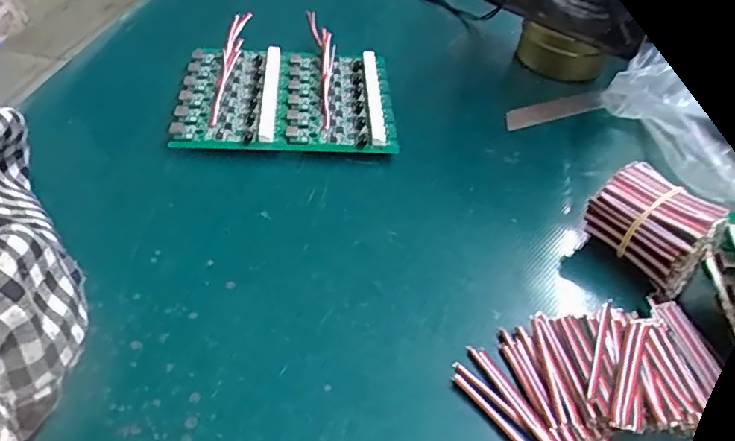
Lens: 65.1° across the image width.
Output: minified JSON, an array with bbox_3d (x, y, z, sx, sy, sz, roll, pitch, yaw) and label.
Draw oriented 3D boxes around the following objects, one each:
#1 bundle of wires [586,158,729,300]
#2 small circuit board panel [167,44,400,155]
[{"bbox_3d":[0.134,0.004,0.270,0.032,0.042,0.052,-24,51,-27],"label":"bundle of wires"},{"bbox_3d":[-0.049,-0.074,0.351,0.124,0.020,0.092,1,44,-5],"label":"small circuit board panel"}]

